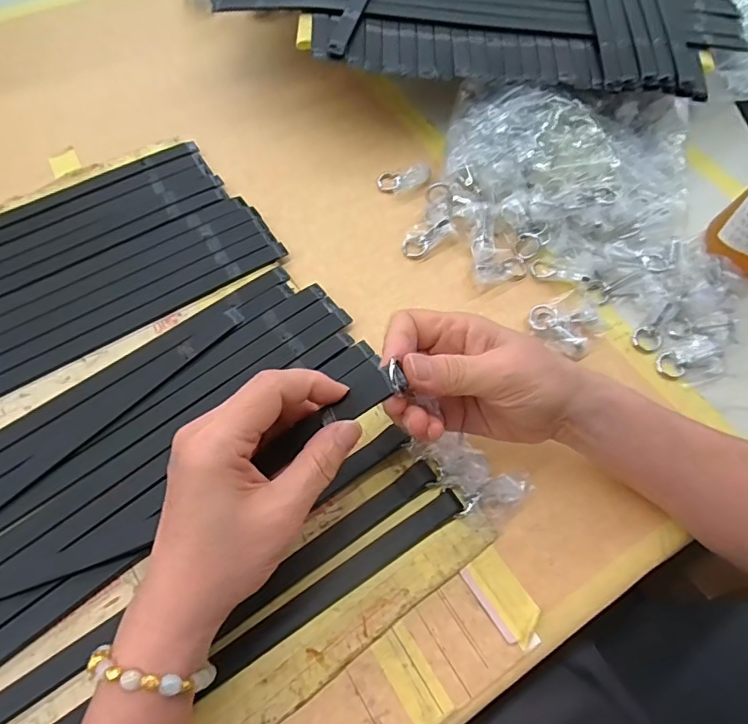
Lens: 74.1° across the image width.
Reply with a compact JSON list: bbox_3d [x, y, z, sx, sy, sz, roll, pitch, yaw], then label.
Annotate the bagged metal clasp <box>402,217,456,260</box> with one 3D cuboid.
[{"bbox_3d":[0.046,-0.108,0.429,0.048,0.010,0.021,-31,68,3],"label":"bagged metal clasp"}]

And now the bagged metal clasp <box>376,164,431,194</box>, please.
[{"bbox_3d":[0.027,-0.170,0.459,0.049,0.009,0.024,-12,64,9],"label":"bagged metal clasp"}]

